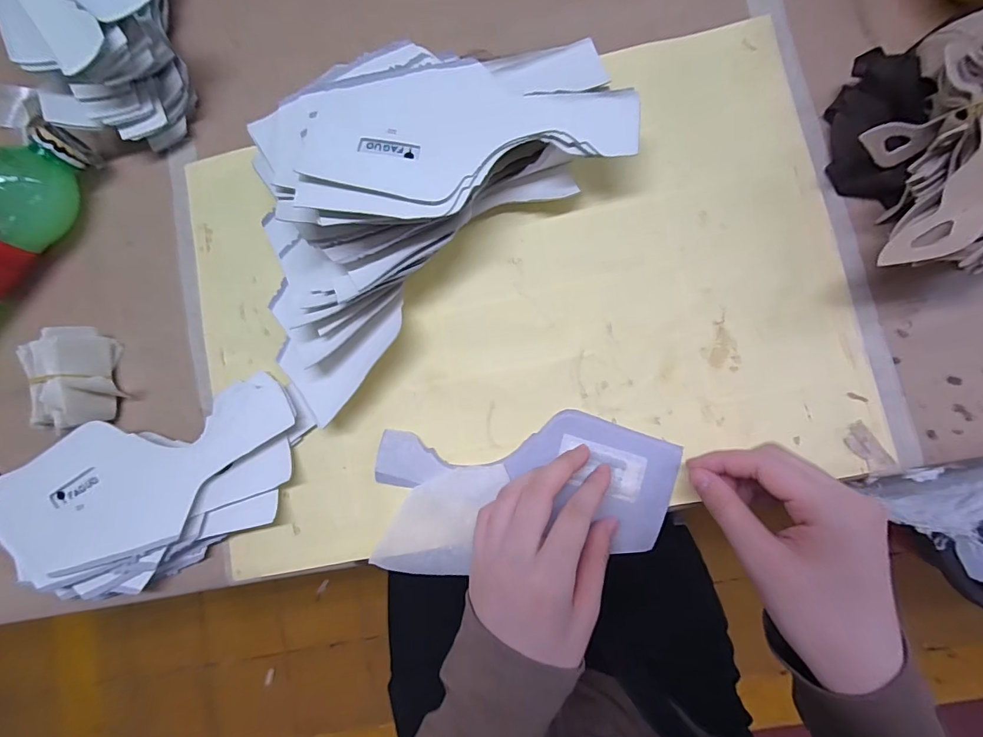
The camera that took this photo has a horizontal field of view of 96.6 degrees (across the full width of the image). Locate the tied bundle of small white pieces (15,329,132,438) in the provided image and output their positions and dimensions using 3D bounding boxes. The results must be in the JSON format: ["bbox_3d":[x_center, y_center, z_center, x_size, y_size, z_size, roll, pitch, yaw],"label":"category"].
[{"bbox_3d":[-0.297,0.008,0.315,0.044,0.039,0.070,-18,84,4],"label":"tied bundle of small white pieces"}]

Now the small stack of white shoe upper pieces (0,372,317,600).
[{"bbox_3d":[-0.229,0.082,0.302,0.219,0.036,0.112,-26,83,3],"label":"small stack of white shoe upper pieces"}]

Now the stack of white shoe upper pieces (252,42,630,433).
[{"bbox_3d":[-0.061,-0.116,0.281,0.285,0.072,0.162,-40,83,1],"label":"stack of white shoe upper pieces"}]

